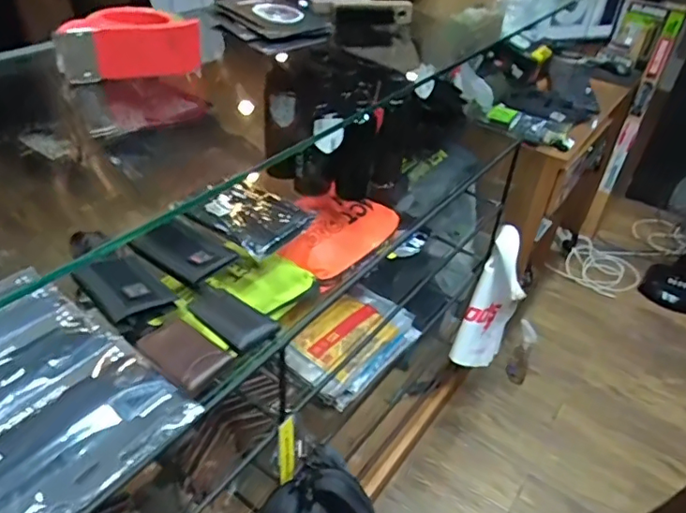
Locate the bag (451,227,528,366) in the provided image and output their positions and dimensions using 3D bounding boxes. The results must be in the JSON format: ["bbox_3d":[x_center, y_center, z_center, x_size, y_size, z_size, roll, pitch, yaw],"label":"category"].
[{"bbox_3d":[0.405,0.125,1.487,0.121,0.378,0.163,23,41,21],"label":"bag"}]

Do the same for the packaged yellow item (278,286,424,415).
[{"bbox_3d":[0.022,0.161,1.107,0.164,0.069,0.284,26,42,24],"label":"packaged yellow item"}]

